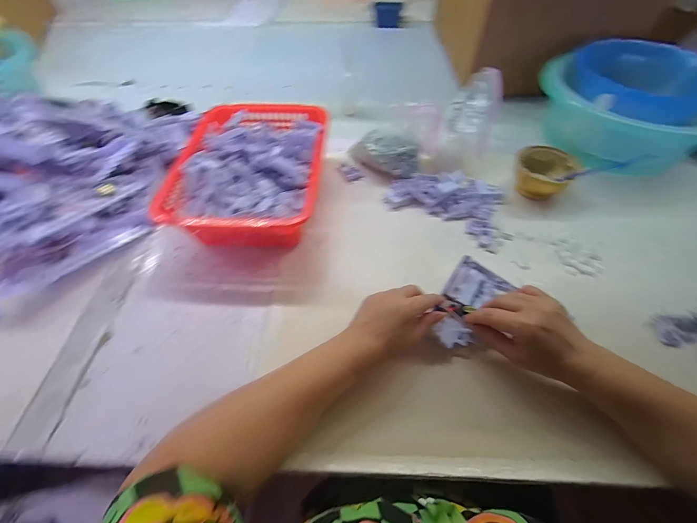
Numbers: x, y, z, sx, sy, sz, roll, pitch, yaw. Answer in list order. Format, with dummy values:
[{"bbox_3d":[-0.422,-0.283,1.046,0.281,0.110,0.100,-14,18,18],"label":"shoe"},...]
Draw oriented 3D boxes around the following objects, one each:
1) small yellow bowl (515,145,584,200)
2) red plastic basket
[{"bbox_3d":[0.334,-0.156,0.547,0.101,0.053,0.095,-32,62,-20],"label":"small yellow bowl"},{"bbox_3d":[-0.158,-0.147,0.528,0.232,0.088,0.296,3,54,2],"label":"red plastic basket"}]

